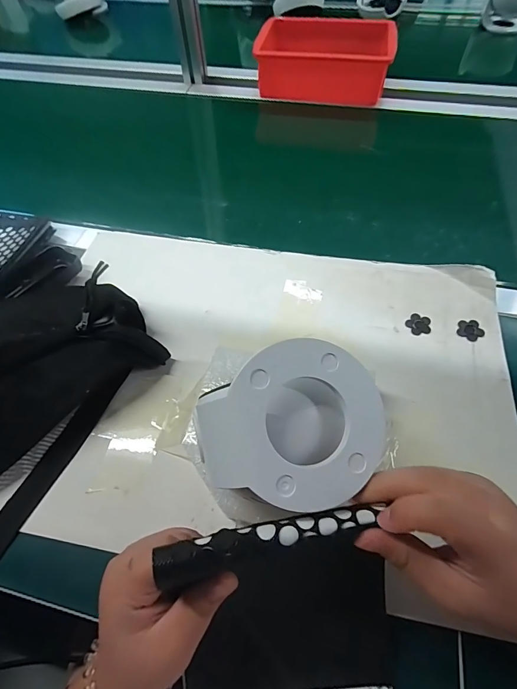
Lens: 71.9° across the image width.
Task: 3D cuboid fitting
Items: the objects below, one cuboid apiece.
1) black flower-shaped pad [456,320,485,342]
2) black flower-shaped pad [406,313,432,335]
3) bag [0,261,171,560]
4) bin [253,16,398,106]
[{"bbox_3d":[0.224,-0.016,0.377,0.027,0.004,0.025,-27,61,-13],"label":"black flower-shaped pad"},{"bbox_3d":[0.174,-0.022,0.386,0.025,0.004,0.026,33,65,21],"label":"black flower-shaped pad"},{"bbox_3d":[-0.211,0.049,0.314,0.136,0.066,0.271,27,63,18],"label":"bag"},{"bbox_3d":[0.123,-0.533,0.669,0.236,0.075,0.153,8,59,8],"label":"bin"}]

